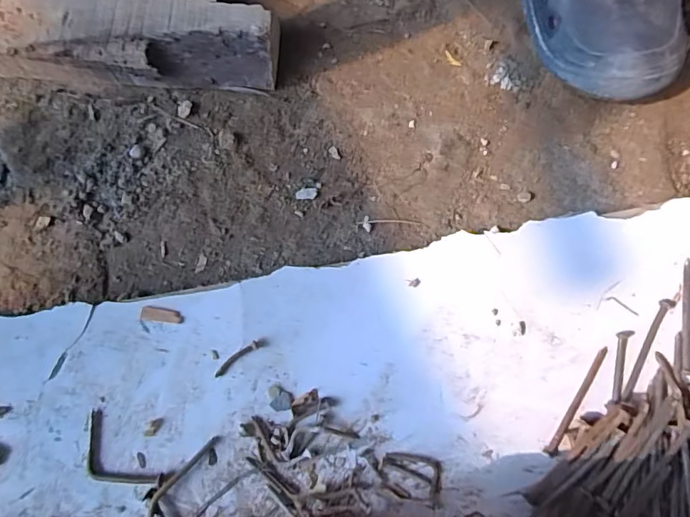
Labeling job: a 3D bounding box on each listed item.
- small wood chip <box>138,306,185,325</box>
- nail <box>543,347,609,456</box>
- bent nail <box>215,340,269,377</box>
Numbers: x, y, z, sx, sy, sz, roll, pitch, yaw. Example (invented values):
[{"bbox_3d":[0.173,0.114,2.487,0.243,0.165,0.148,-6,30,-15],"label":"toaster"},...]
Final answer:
[{"bbox_3d":[-0.113,0.035,0.307,0.026,0.004,0.009,7,73,4],"label":"small wood chip"},{"bbox_3d":[0.138,0.085,0.297,0.006,0.005,0.075,33,77,12],"label":"nail"},{"bbox_3d":[-0.064,0.059,0.302,0.036,0.004,0.006,-33,74,-8],"label":"bent nail"}]

